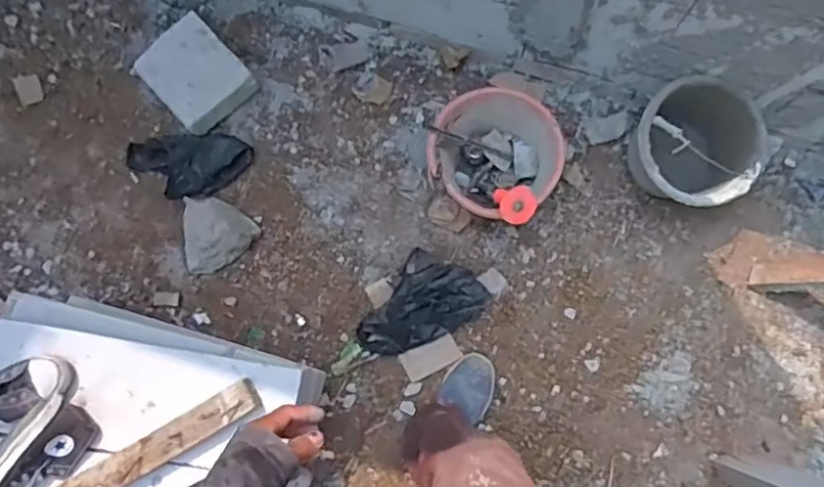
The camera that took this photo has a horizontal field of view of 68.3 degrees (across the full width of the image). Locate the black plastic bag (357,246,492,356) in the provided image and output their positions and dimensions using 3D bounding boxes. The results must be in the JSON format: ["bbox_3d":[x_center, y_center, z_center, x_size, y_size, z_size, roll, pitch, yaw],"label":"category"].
[{"bbox_3d":[0.027,0.157,1.349,0.191,0.064,0.257,35,80,9],"label":"black plastic bag"}]

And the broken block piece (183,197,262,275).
[{"bbox_3d":[-0.454,-0.032,1.374,0.170,0.093,0.156,0,77,1],"label":"broken block piece"}]

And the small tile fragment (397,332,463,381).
[{"bbox_3d":[0.041,0.250,1.345,0.126,0.006,0.066,-29,91,1],"label":"small tile fragment"}]

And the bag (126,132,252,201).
[{"bbox_3d":[-0.529,-0.183,1.402,0.283,0.096,0.146,7,77,3],"label":"bag"}]

